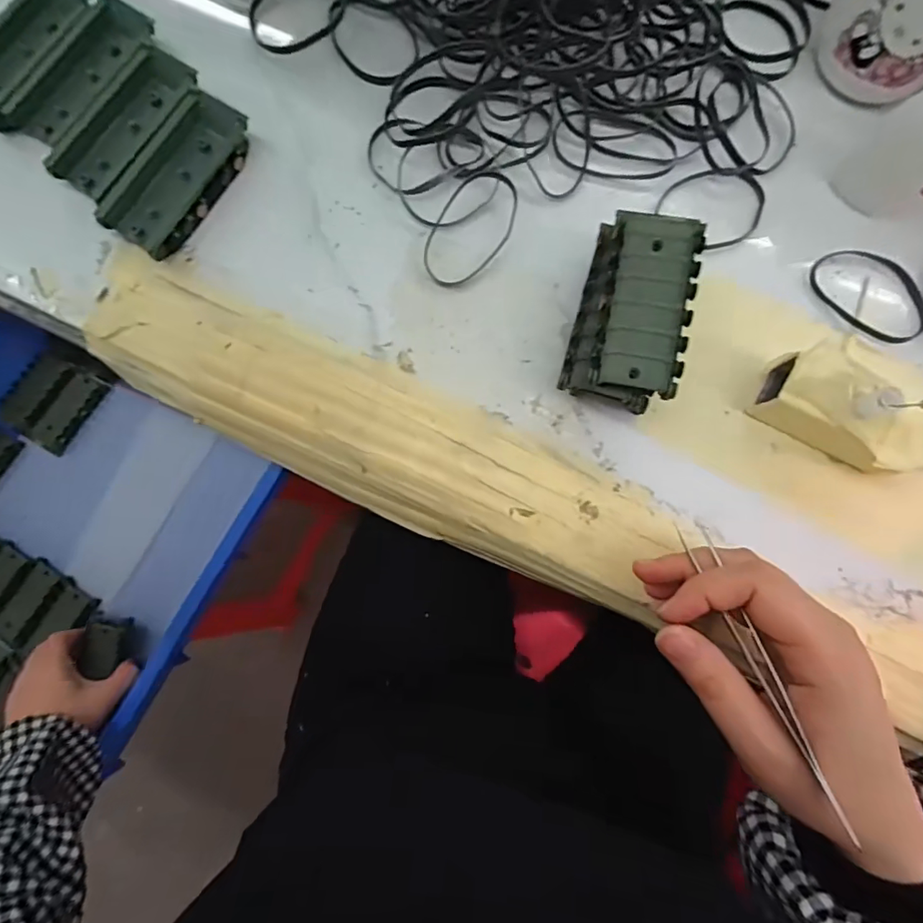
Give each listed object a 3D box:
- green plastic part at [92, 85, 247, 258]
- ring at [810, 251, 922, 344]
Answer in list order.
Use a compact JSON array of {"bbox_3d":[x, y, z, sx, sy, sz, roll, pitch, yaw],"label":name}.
[{"bbox_3d":[-0.170,-0.172,0.298,0.049,0.012,0.097,31,84,4],"label":"green plastic part"},{"bbox_3d":[0.243,-0.099,0.295,0.049,0.007,0.069,-40,85,-4],"label":"ring"}]

